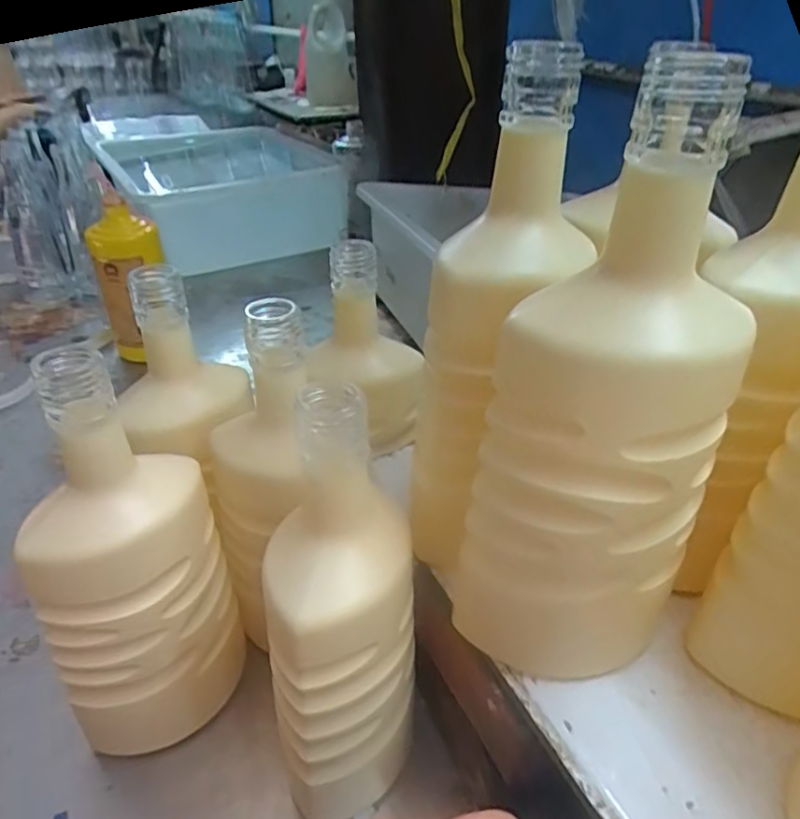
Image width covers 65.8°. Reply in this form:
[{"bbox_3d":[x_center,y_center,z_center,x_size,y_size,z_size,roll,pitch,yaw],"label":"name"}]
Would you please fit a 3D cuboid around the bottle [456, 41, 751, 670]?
[{"bbox_3d":[0.080,0.009,0.246,0.083,0.244,0.069,-16,36,-24],"label":"bottle"}]

